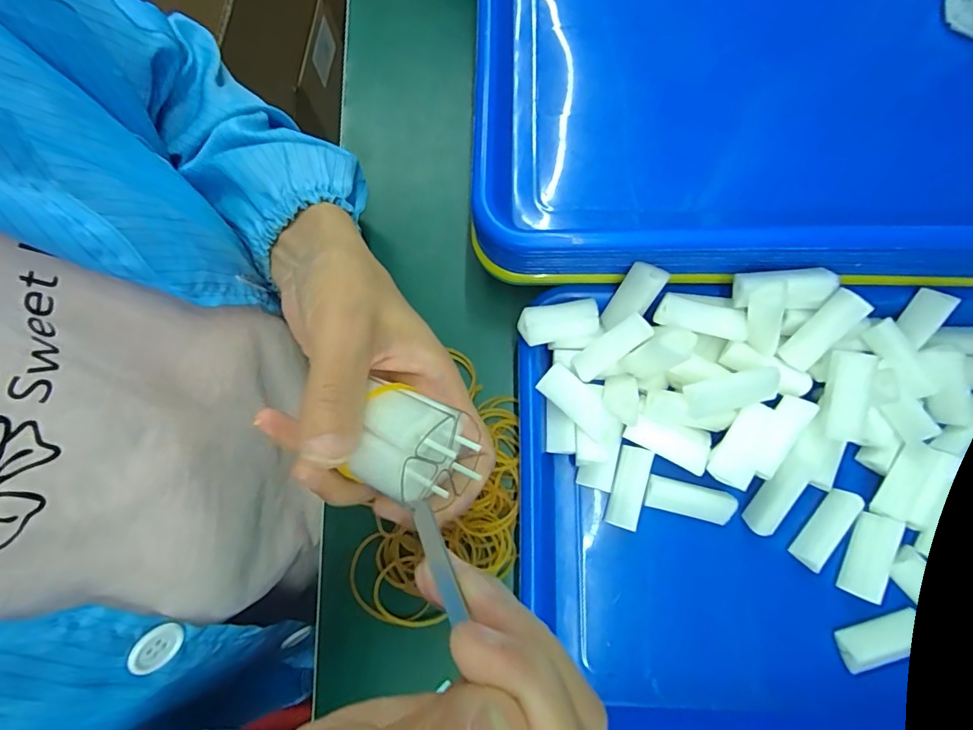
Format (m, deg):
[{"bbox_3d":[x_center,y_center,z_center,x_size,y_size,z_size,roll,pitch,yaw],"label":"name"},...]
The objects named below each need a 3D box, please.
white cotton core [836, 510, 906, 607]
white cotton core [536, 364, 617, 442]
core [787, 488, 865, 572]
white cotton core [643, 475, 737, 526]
[{"bbox_3d":[0.212,0.105,0.276,0.021,0.010,0.045,21,79,5],"label":"white cotton core"},{"bbox_3d":[0.051,0.022,0.282,0.047,0.013,0.019,41,81,9],"label":"white cotton core"},{"bbox_3d":[0.188,0.090,0.277,0.016,0.012,0.046,38,81,8],"label":"core"},{"bbox_3d":[0.115,0.076,0.280,0.047,0.015,0.018,14,78,4],"label":"white cotton core"}]

